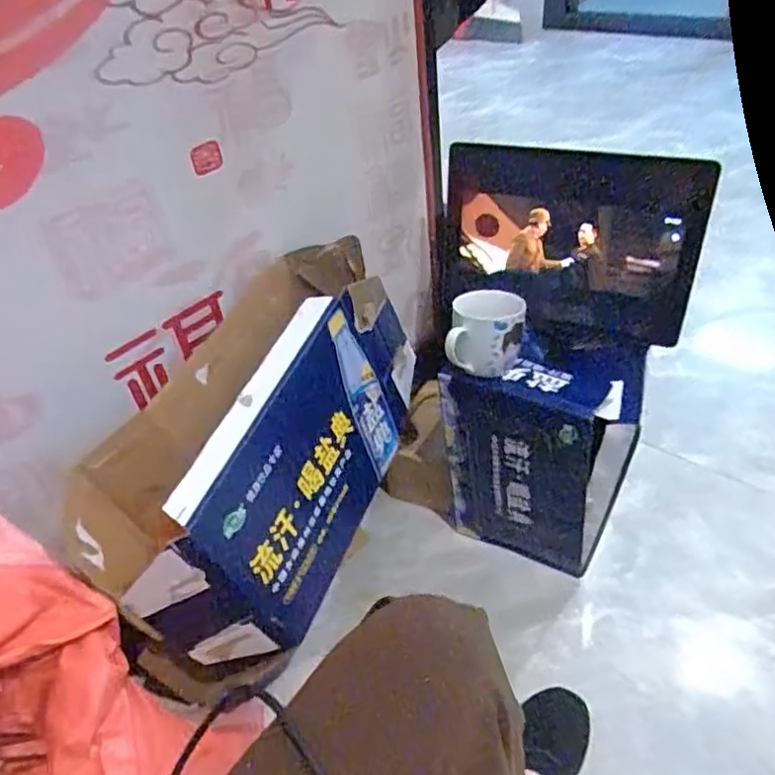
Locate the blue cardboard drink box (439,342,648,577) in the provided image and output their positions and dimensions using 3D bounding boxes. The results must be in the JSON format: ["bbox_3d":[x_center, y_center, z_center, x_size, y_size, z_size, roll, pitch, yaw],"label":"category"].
[{"bbox_3d":[0.211,0.088,0.875,0.223,0.302,0.150,16,44,24],"label":"blue cardboard drink box"}]

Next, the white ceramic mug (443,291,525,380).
[{"bbox_3d":[0.118,-0.062,0.756,0.084,0.080,0.079,-4,41,4],"label":"white ceramic mug"}]

